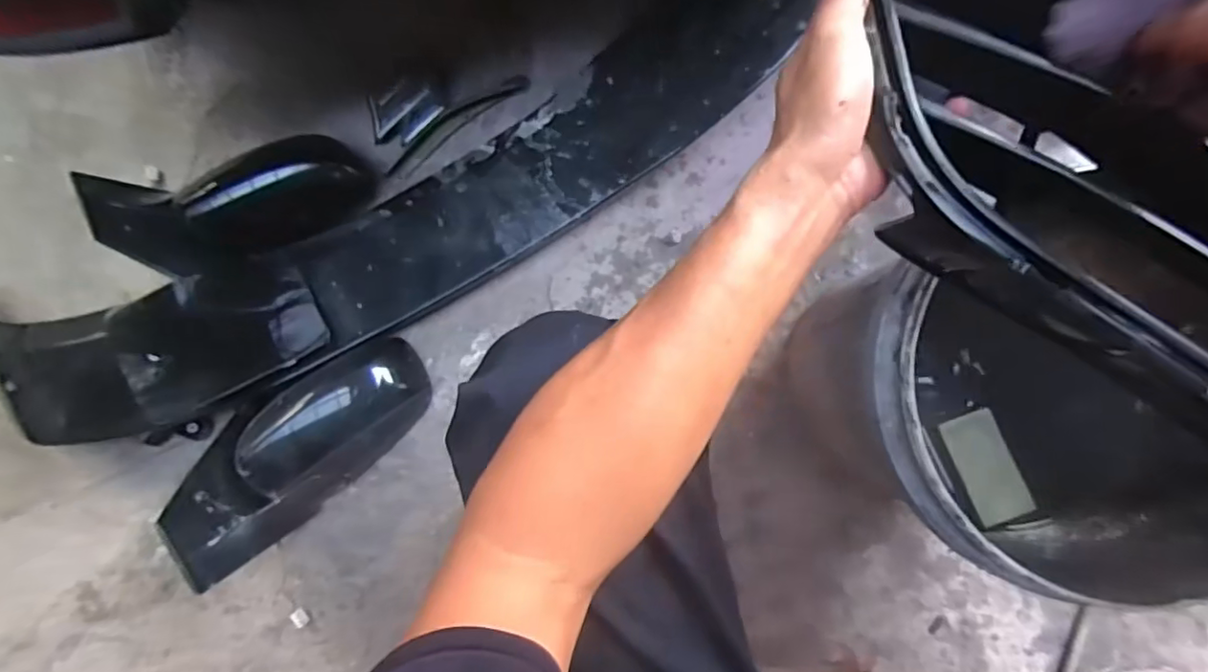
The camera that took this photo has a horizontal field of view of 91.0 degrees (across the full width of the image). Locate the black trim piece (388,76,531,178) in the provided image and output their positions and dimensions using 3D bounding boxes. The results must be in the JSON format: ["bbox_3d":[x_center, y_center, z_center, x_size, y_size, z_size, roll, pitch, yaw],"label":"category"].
[{"bbox_3d":[-0.210,-0.307,0.851,0.233,0.011,0.040,-38,91,-5],"label":"black trim piece"}]

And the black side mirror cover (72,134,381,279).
[{"bbox_3d":[-0.490,-0.195,0.810,0.333,0.143,0.116,-12,88,-23],"label":"black side mirror cover"}]

